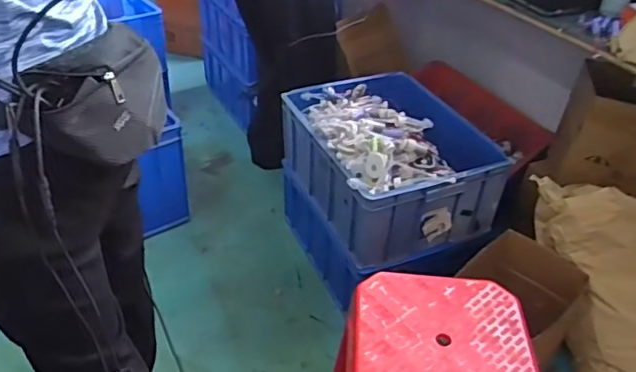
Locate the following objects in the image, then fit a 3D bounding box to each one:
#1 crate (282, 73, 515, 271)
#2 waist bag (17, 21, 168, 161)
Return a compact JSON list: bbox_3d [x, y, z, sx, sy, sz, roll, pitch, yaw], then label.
[{"bbox_3d":[0.167,-0.076,1.447,0.364,0.282,0.485,-12,39,-19],"label":"crate"},{"bbox_3d":[-0.264,-0.105,0.700,0.072,0.128,0.216,22,40,24],"label":"waist bag"}]

